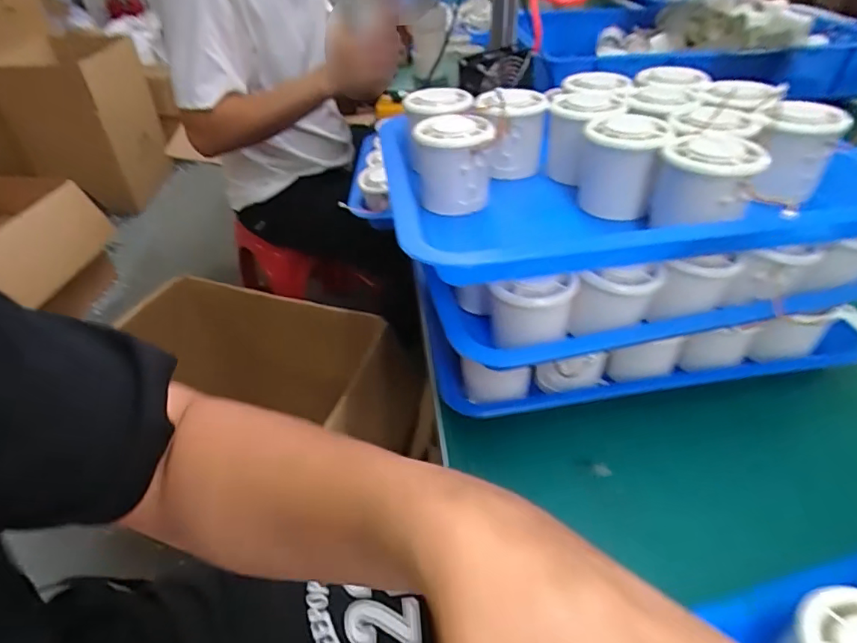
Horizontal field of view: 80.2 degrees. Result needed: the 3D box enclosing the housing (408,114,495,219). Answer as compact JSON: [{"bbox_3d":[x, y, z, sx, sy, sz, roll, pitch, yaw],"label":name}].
[{"bbox_3d":[0.018,-0.120,0.383,0.057,0.057,0.060,-2,40,0],"label":"housing"}]

